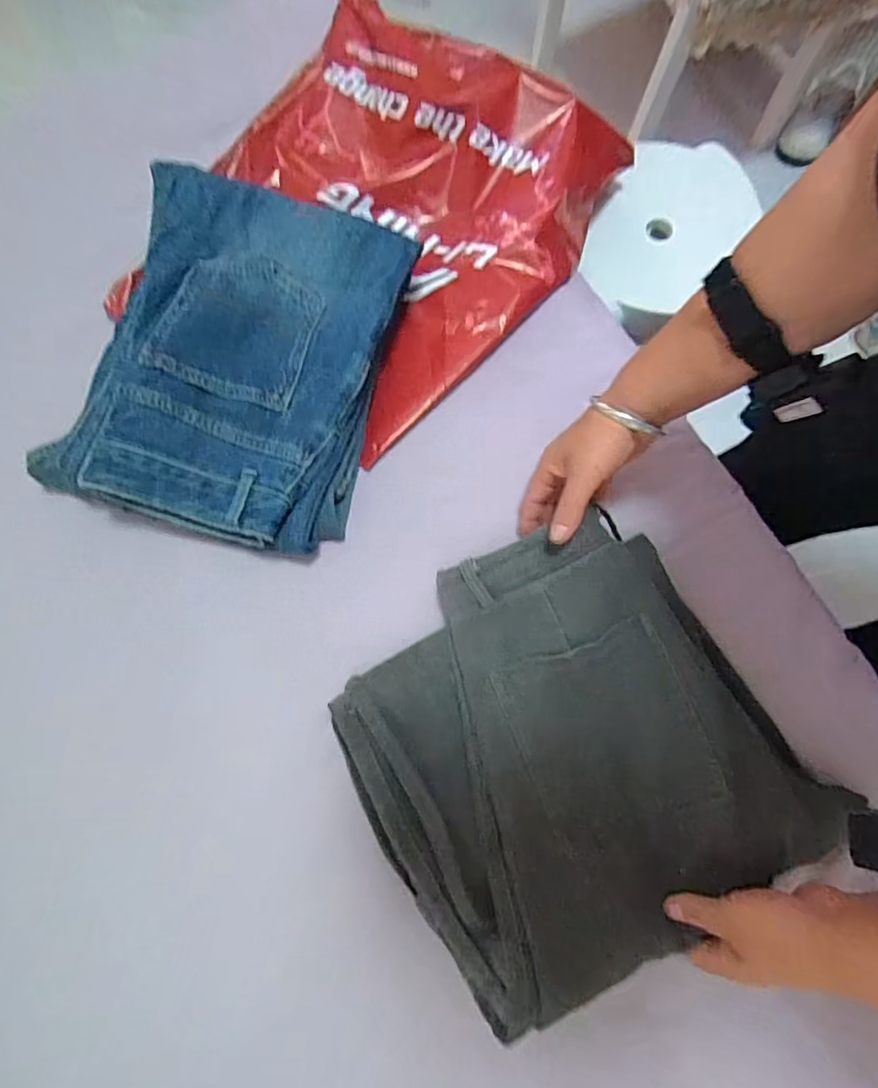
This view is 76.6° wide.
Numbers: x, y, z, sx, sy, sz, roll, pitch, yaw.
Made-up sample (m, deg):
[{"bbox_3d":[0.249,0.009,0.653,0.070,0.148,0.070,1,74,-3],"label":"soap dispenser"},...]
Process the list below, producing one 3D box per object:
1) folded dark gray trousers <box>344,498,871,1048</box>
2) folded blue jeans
[{"bbox_3d":[0.104,0.160,0.452,0.323,0.036,0.321,-26,78,-7],"label":"folded dark gray trousers"},{"bbox_3d":[-0.190,-0.180,0.521,0.270,0.061,0.345,15,76,3],"label":"folded blue jeans"}]

